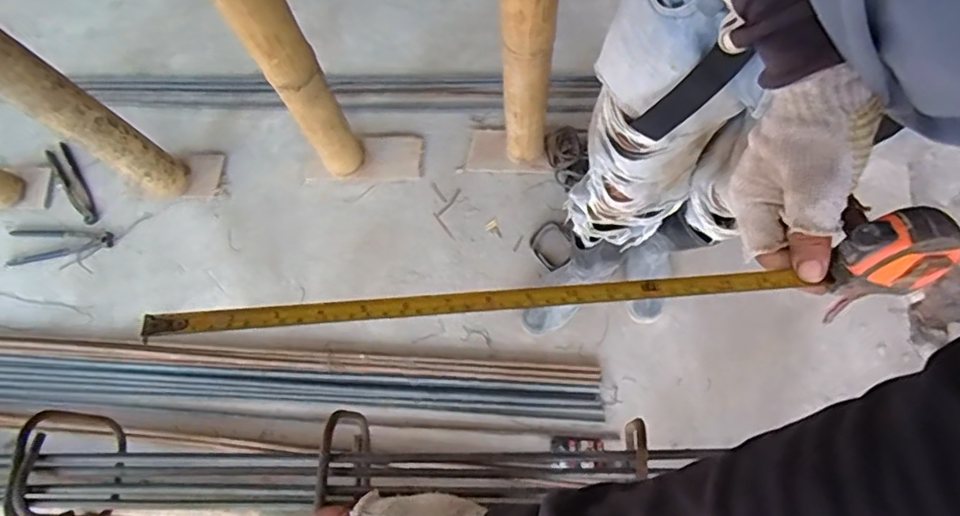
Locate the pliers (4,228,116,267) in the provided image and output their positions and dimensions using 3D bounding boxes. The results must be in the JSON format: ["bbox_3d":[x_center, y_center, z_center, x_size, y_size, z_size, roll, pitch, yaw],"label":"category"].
[{"bbox_3d":[-0.969,-0.036,1.379,0.246,0.015,0.082,-7,79,-1],"label":"pliers"}]

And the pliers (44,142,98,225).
[{"bbox_3d":[-0.952,-0.182,1.382,0.033,0.044,0.221,-30,76,-5],"label":"pliers"}]

